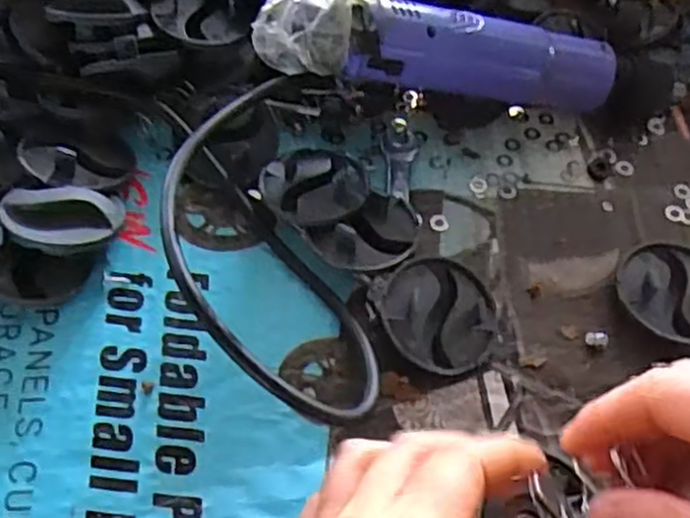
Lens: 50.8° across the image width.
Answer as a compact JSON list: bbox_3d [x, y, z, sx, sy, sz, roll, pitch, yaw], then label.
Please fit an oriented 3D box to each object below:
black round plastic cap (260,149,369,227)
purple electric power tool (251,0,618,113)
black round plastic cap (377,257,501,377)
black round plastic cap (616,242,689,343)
[{"bbox_3d":[-0.015,-0.040,0.383,0.050,0.011,0.055,-1,54,2],"label":"black round plastic cap"},{"bbox_3d":[0.054,-0.112,0.384,0.201,0.048,0.054,4,58,-19],"label":"purple electric power tool"},{"bbox_3d":[0.046,0.028,0.350,0.054,0.022,0.054,1,59,-2],"label":"black round plastic cap"},{"bbox_3d":[0.165,0.018,0.364,0.055,0.017,0.053,1,59,-2],"label":"black round plastic cap"}]

